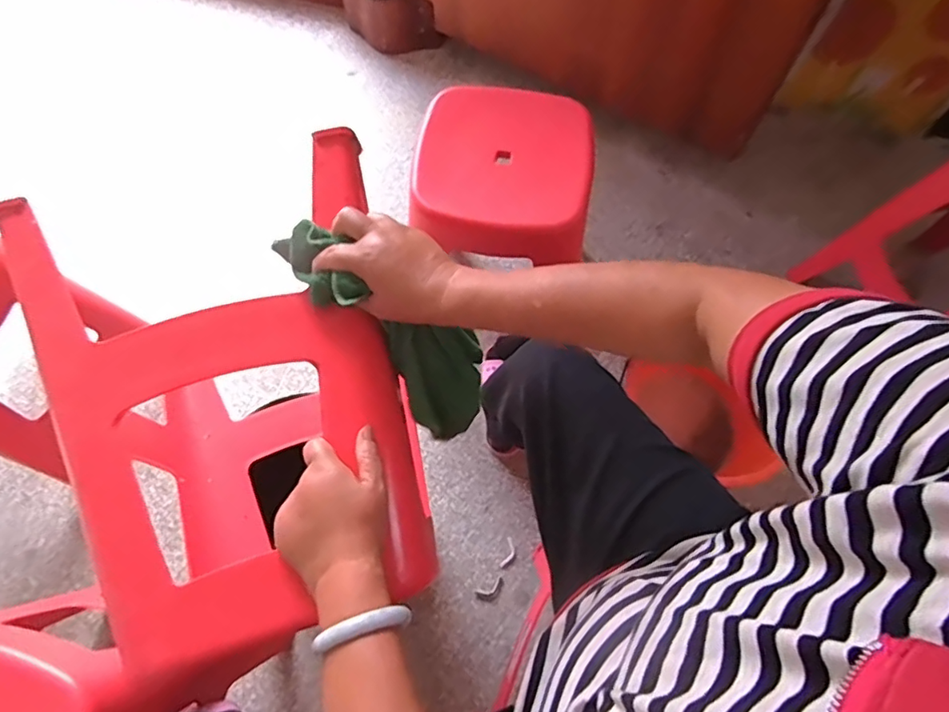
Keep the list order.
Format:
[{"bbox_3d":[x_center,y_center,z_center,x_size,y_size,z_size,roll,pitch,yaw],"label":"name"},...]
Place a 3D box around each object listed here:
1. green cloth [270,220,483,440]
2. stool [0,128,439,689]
[{"bbox_3d":[-0.082,-0.030,0.543,0.259,0.068,0.090,45,73,-11],"label":"green cloth"},{"bbox_3d":[-0.239,0.075,0.646,0.340,0.342,0.447,-15,69,-6],"label":"stool"}]

